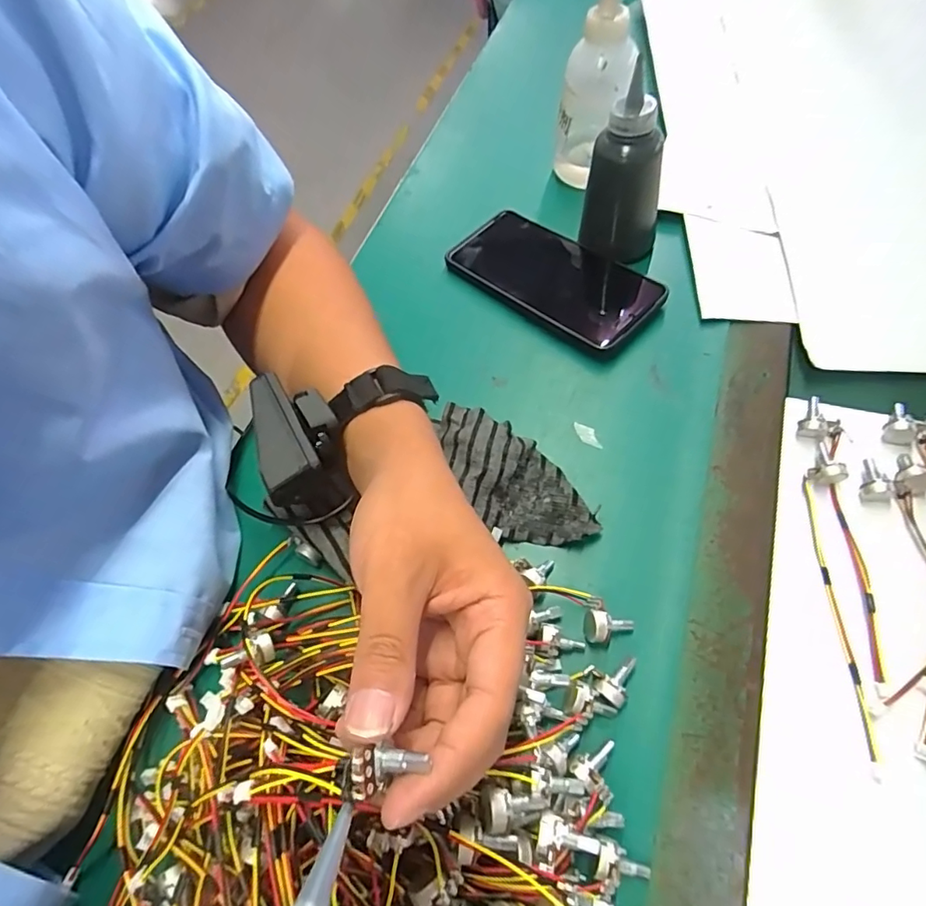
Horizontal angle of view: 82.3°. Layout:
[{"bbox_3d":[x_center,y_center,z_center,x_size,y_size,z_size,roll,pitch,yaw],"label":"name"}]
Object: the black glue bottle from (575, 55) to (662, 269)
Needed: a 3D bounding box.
[{"bbox_3d":[0.121,-0.202,0.384,0.056,0.127,0.041,15,63,15],"label":"black glue bottle"}]

